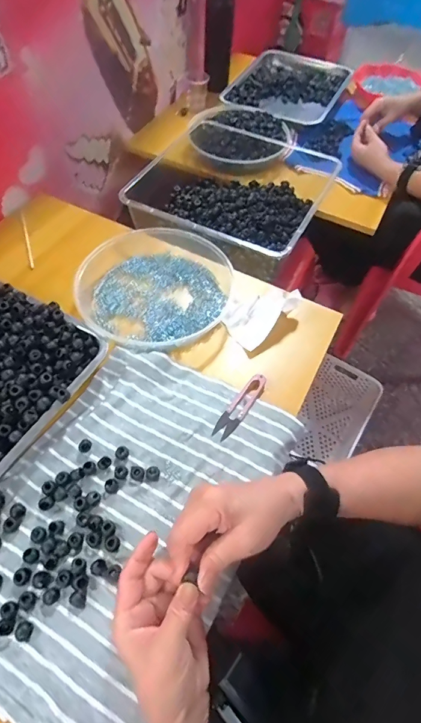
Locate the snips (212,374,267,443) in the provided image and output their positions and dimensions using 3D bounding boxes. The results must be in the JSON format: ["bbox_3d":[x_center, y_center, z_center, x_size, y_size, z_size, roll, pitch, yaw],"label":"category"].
[{"bbox_3d":[0.039,0.055,0.493,0.025,0.012,0.099,32,62,17],"label":"snips"}]

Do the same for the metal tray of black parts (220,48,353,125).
[{"bbox_3d":[0.202,-0.719,1.039,0.280,0.053,0.359,21,60,11],"label":"metal tray of black parts"}]

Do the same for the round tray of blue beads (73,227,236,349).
[{"bbox_3d":[-0.080,-0.128,0.586,0.223,0.043,0.234,1,58,-2],"label":"round tray of blue beads"}]

